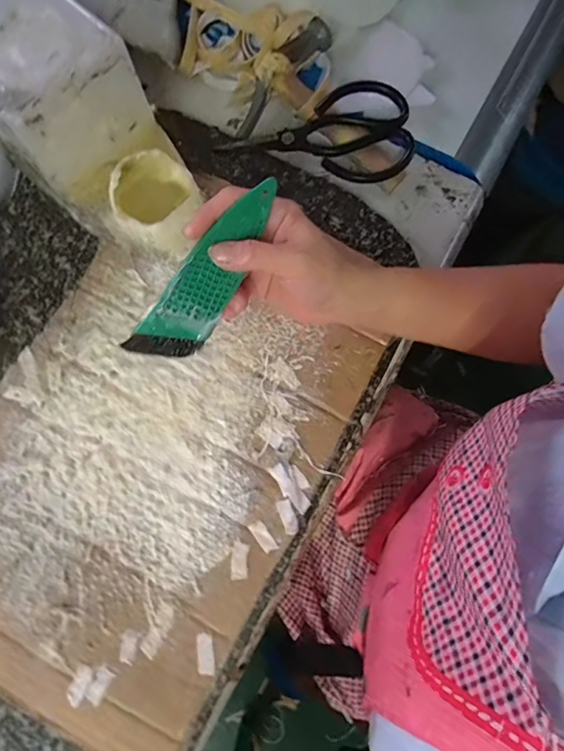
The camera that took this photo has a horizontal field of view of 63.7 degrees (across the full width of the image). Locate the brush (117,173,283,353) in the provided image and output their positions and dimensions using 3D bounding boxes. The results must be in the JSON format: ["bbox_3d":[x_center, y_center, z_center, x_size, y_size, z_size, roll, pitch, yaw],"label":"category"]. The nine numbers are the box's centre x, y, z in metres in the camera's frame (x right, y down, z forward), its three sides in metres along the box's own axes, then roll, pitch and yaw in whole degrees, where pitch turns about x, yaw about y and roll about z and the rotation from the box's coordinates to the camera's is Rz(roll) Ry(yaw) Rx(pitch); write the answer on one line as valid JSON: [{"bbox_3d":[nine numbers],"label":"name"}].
[{"bbox_3d":[-0.045,-0.066,0.294,0.040,0.011,0.132,34,96,-27],"label":"brush"}]

